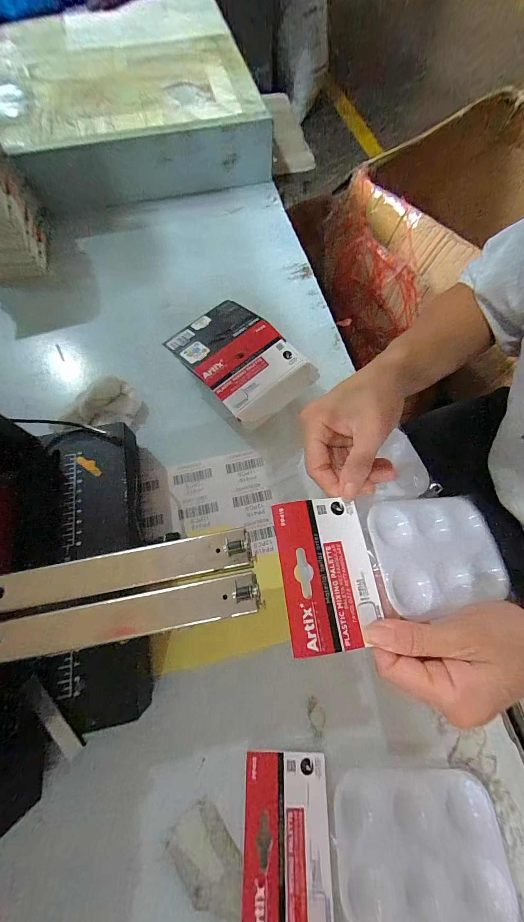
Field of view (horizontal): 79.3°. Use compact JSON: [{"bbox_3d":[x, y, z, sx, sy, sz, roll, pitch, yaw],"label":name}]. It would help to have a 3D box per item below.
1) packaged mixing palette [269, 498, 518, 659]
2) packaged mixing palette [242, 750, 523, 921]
[{"bbox_3d":[0.103,0.072,0.238,0.185,0.014,0.095,-3,68,-17],"label":"packaged mixing palette"},{"bbox_3d":[0.084,0.285,0.238,0.192,0.024,0.094,1,68,-1],"label":"packaged mixing palette"}]

